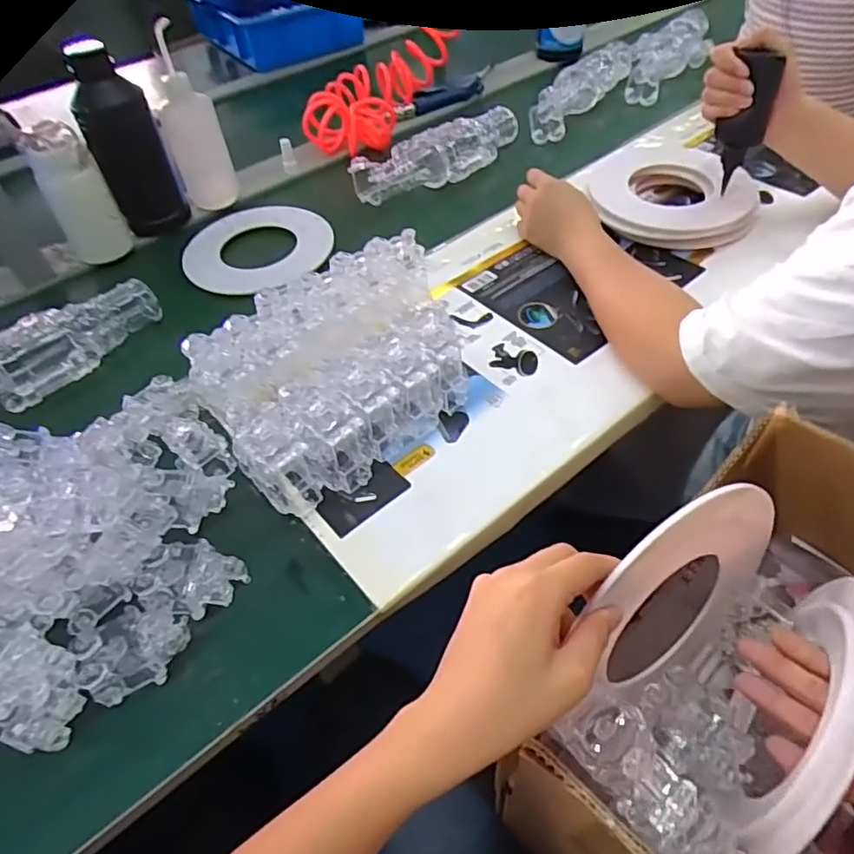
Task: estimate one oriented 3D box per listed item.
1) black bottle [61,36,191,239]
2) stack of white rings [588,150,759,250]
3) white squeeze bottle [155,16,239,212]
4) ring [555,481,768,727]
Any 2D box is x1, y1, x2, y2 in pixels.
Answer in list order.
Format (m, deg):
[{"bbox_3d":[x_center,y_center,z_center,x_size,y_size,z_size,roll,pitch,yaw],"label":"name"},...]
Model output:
[{"bbox_3d":[-0.356,-0.333,0.728,0.076,0.216,0.071,-17,51,-9],"label":"black bottle"},{"bbox_3d":[0.315,-0.297,0.763,0.187,0.042,0.193,20,54,20],"label":"stack of white rings"},{"bbox_3d":[-0.303,-0.388,0.781,0.072,0.202,0.070,-23,52,-13],"label":"white squeeze bottle"},{"bbox_3d":[0.148,0.106,0.364,0.166,0.157,0.009,4,23,-37],"label":"ring"}]

